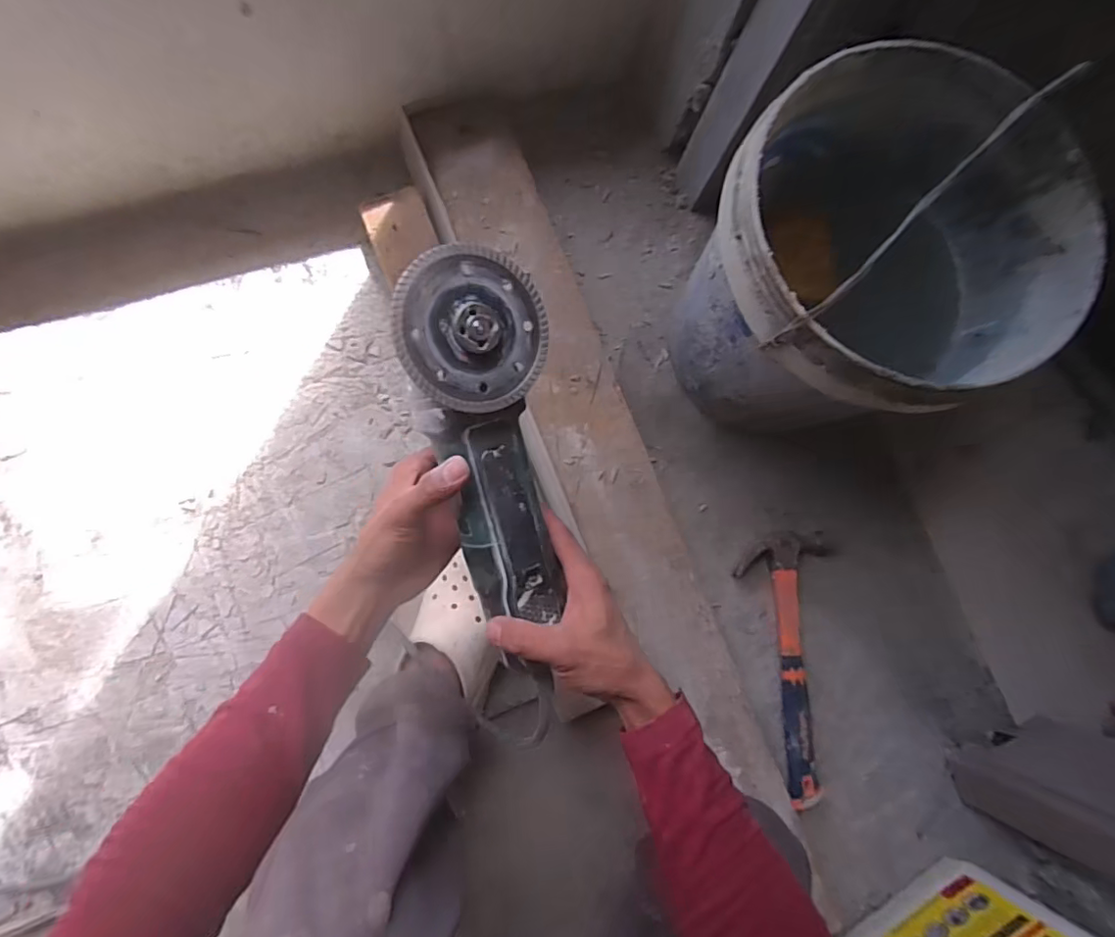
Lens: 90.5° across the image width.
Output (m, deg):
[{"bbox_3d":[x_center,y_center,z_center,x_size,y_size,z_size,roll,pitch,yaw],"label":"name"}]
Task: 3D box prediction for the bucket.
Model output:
[{"bbox_3d":[0.281,-0.187,0.596,0.295,0.318,0.282,1,82,-6],"label":"bucket"}]

